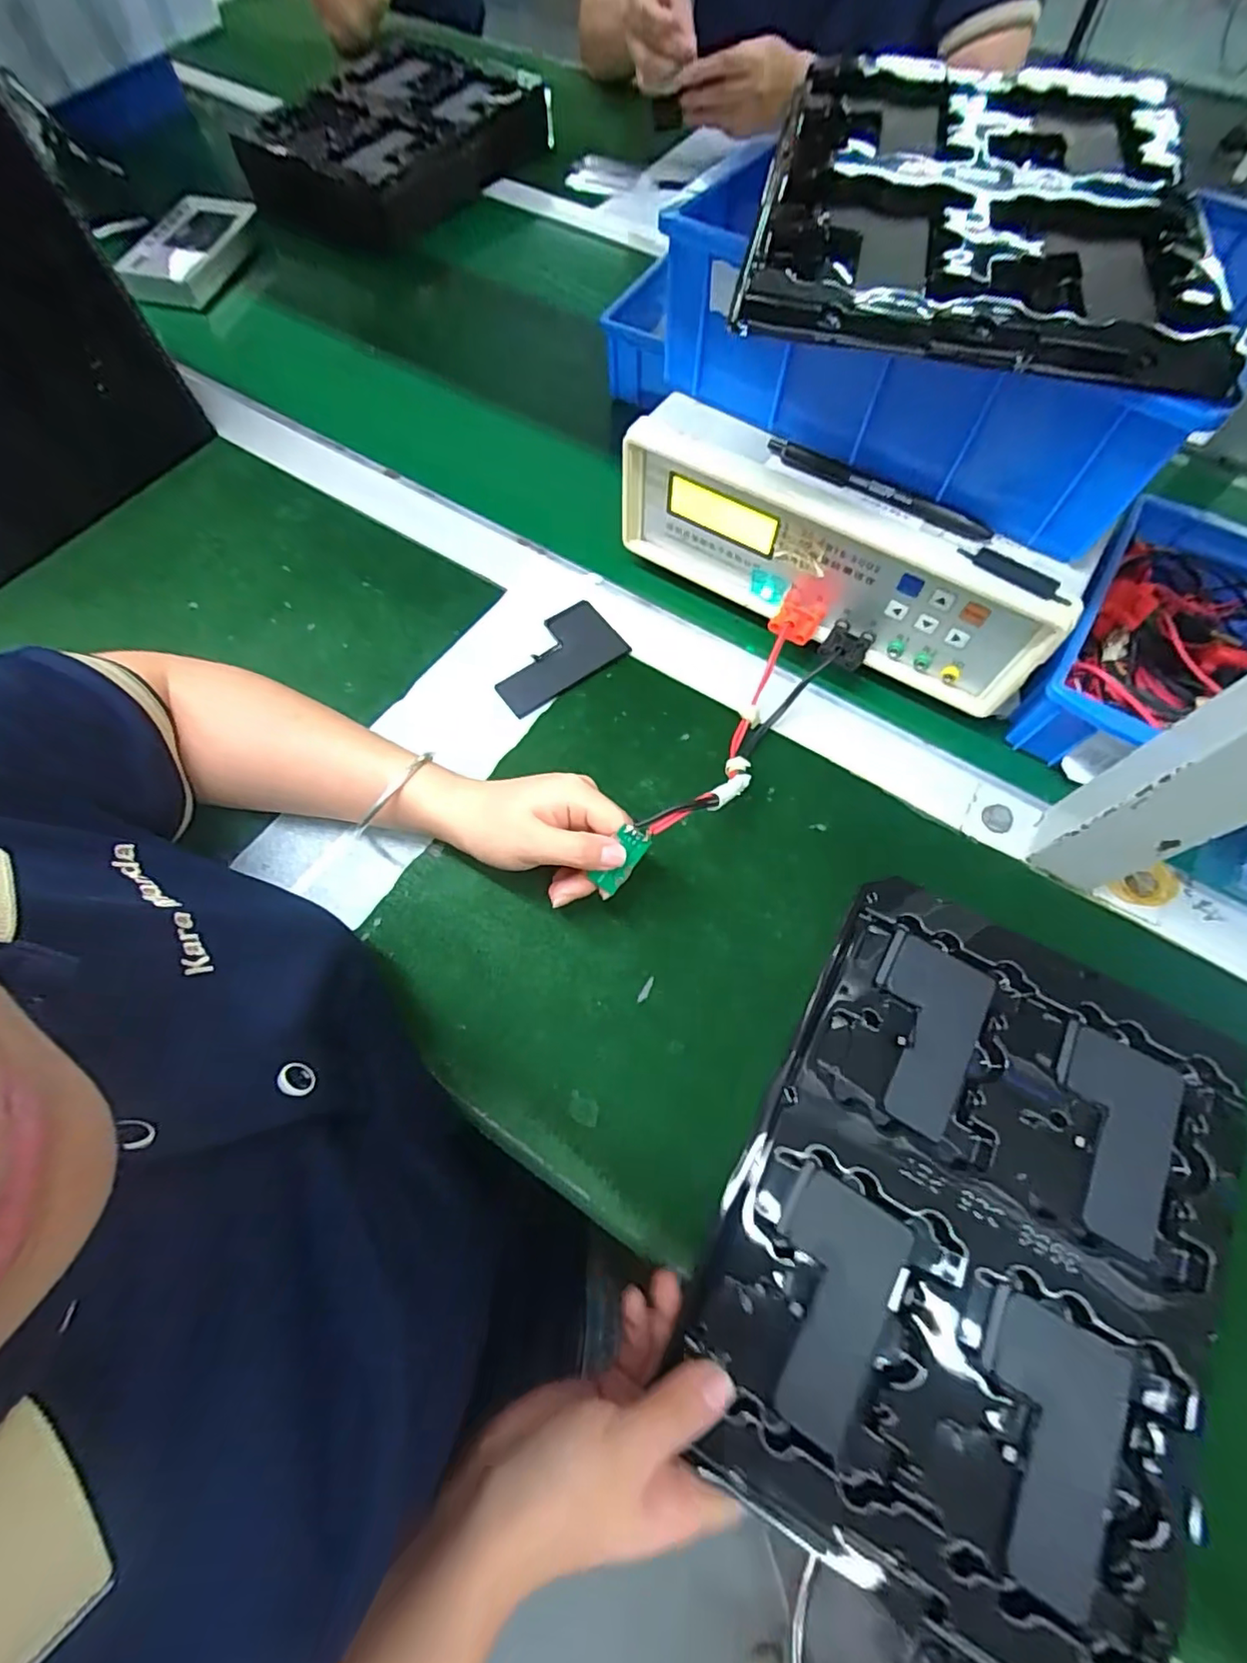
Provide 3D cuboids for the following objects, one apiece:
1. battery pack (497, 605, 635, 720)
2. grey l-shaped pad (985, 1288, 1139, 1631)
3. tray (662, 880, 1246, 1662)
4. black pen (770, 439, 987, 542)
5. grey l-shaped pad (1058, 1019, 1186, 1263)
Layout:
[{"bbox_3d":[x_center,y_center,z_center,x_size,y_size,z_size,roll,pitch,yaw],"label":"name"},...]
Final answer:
[{"bbox_3d":[-0.050,-0.127,0.436,0.097,0.009,0.058,-35,71,-13],"label":"battery pack"},{"bbox_3d":[0.186,0.269,0.264,0.061,0.005,0.097,24,69,10],"label":"grey l-shaped pad"},{"bbox_3d":[0.170,0.188,0.292,0.210,0.013,0.288,27,70,12],"label":"tray"},{"bbox_3d":[0.147,-0.203,0.355,0.139,0.010,0.016,35,72,14],"label":"black pen"},{"bbox_3d":[0.254,0.158,0.311,0.059,0.004,0.098,22,69,10],"label":"grey l-shaped pad"}]

